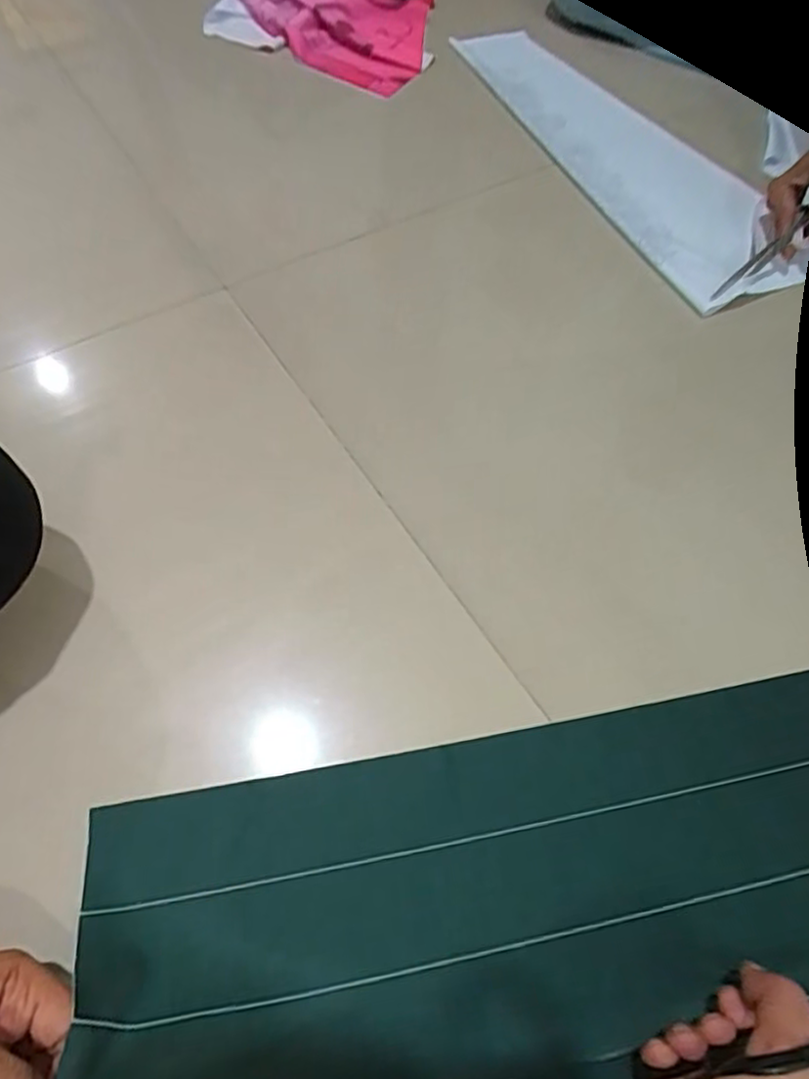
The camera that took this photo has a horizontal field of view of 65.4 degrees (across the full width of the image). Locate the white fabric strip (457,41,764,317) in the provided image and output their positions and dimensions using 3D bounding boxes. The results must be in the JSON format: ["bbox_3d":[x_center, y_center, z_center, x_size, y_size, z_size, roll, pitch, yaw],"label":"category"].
[{"bbox_3d":[0.261,-0.476,0.772,0.194,0.030,0.538,-24,66,-16],"label":"white fabric strip"}]

